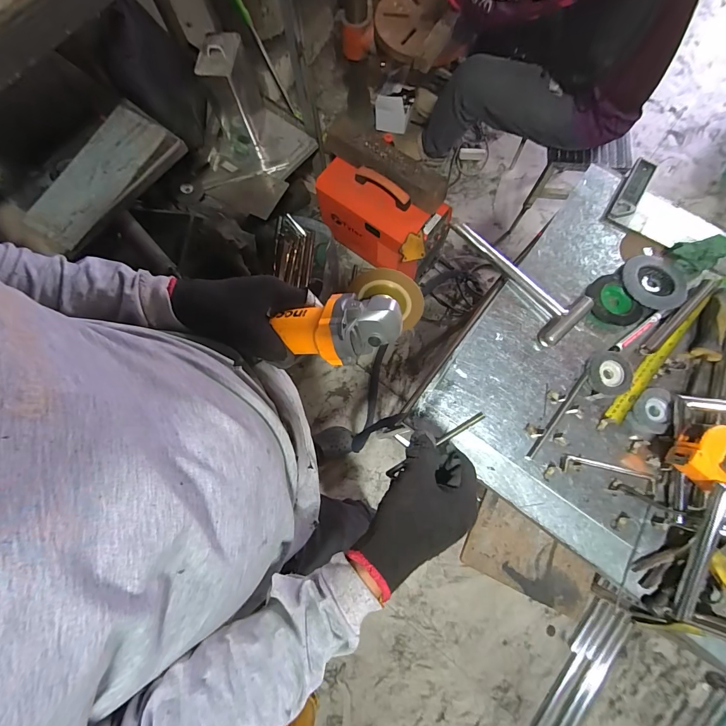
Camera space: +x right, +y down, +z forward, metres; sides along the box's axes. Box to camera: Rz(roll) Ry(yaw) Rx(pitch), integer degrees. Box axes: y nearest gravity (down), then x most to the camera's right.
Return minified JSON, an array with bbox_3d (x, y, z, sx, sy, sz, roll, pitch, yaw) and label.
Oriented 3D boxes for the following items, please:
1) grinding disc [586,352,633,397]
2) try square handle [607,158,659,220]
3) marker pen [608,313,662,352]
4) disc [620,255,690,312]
[{"bbox_3d":[0.358,0.015,0.514,0.061,0.009,0.064,0,77,1],"label":"grinding disc"},{"bbox_3d":[0.441,-0.283,0.578,0.035,0.015,0.117,30,79,7],"label":"try square handle"},{"bbox_3d":[0.404,-0.043,0.525,0.092,0.009,0.014,-36,79,-7],"label":"marker pen"},{"bbox_3d":[0.450,-0.127,0.543,0.095,0.019,0.090,0,77,1],"label":"disc"}]

